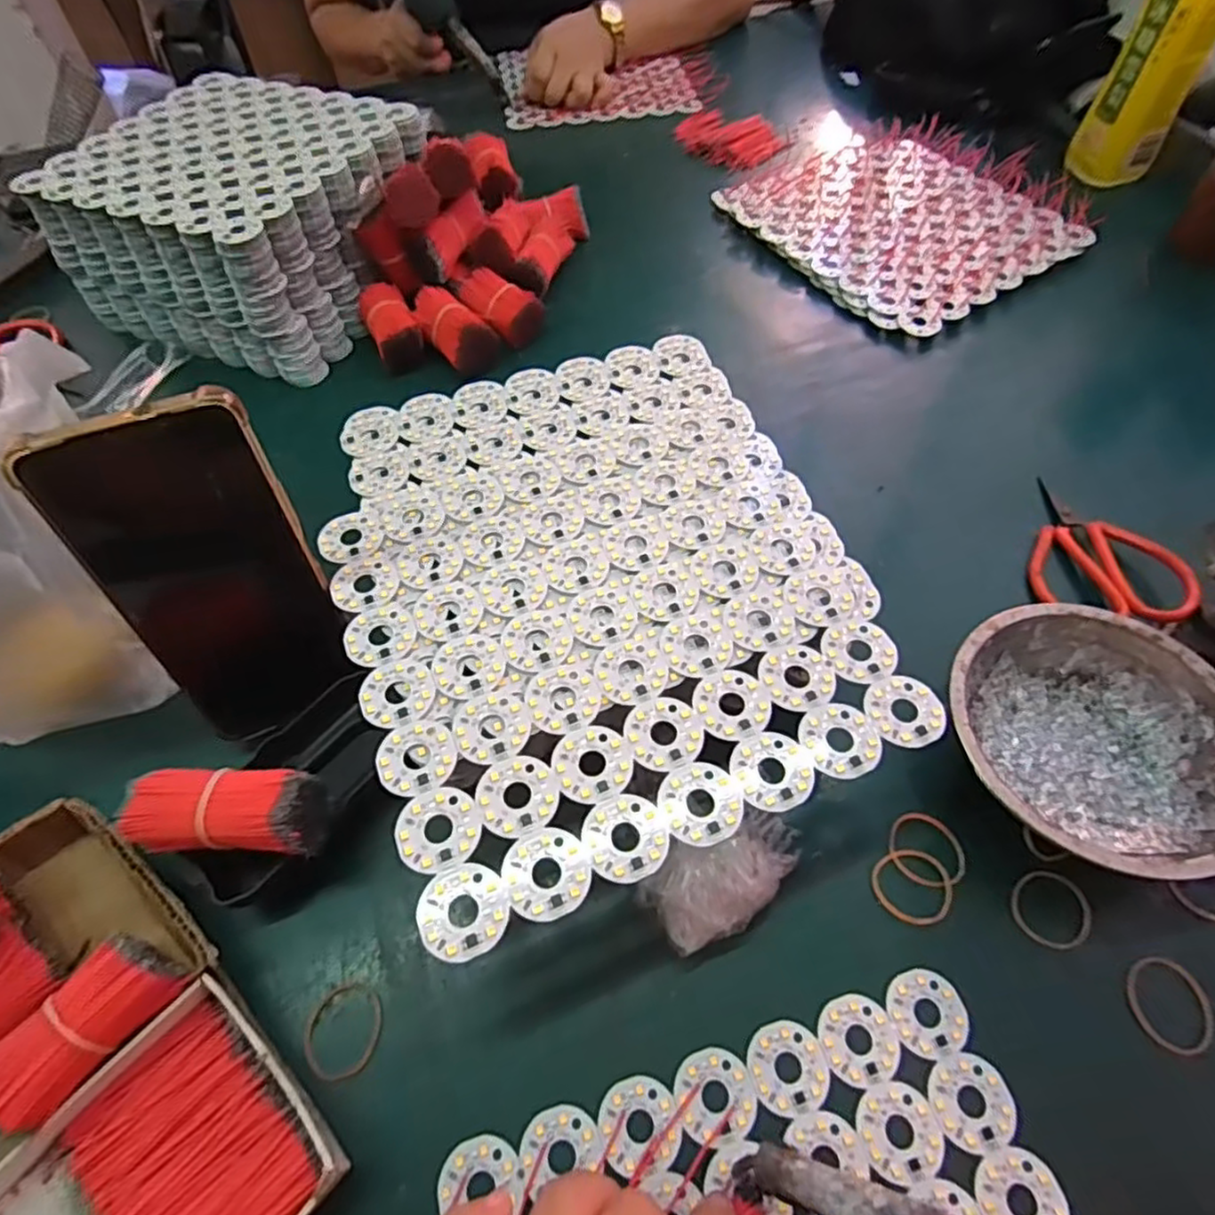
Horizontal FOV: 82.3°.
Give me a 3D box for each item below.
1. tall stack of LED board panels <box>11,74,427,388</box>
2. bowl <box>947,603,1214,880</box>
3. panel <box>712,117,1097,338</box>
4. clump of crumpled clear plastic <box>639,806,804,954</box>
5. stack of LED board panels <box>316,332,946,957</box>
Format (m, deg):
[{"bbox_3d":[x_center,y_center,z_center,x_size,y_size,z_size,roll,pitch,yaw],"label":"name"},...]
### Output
[{"bbox_3d":[-0.275,-0.305,0.548,0.226,0.099,0.220,22,60,15],"label":"tall stack of LED board panels"},{"bbox_3d":[0.219,0.061,0.320,0.121,0.044,0.122,-1,57,1],"label":"bowl"},{"bbox_3d":[0.247,-0.347,0.610,0.231,0.018,0.269,-31,61,-18],"label":"panel"},{"bbox_3d":[0.053,0.117,0.298,0.070,0.028,0.037,-21,59,-12],"label":"clump of crumpled clear plastic"},{"bbox_3d":[-0.008,-0.024,0.328,0.227,0.009,0.279,-21,59,-12],"label":"stack of LED board panels"}]

